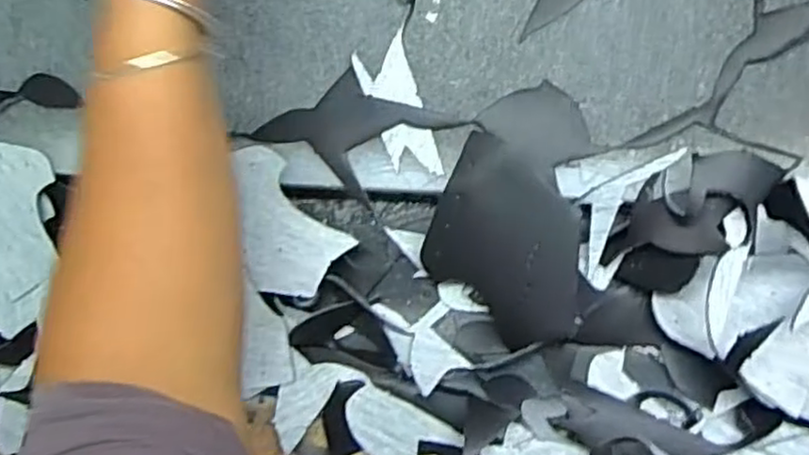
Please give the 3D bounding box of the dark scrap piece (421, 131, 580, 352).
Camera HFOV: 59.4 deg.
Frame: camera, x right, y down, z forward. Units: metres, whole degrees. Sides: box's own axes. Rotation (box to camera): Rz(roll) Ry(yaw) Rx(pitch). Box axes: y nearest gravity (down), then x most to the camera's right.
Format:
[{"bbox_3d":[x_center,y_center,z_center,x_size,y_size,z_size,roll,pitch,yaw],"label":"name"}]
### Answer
[{"bbox_3d":[0.069,0.010,0.453,0.109,0.031,0.103,30,93,9],"label":"dark scrap piece"}]

